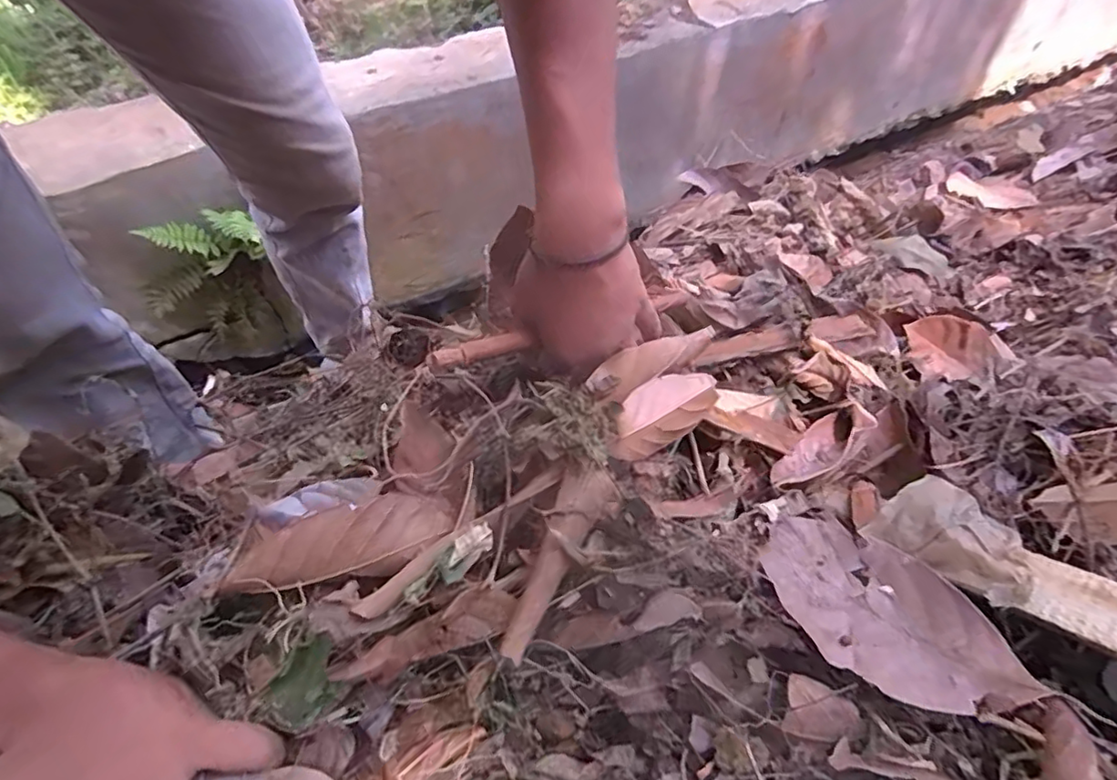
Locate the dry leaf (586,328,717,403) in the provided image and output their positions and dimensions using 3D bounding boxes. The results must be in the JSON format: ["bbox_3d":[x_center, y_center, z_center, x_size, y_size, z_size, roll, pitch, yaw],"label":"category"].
[{"bbox_3d":[0.073,-0.022,0.430,0.139,0.021,0.027,-24,57,-42],"label":"dry leaf"}]

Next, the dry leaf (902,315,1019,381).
[{"bbox_3d":[0.358,-0.033,0.528,0.116,0.045,0.044,11,54,-15],"label":"dry leaf"}]

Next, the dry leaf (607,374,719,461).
[{"bbox_3d":[0.067,0.015,0.403,0.085,0.025,0.037,-30,62,-21],"label":"dry leaf"}]

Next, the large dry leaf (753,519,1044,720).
[{"bbox_3d":[0.171,0.115,0.316,0.126,0.029,0.070,40,63,22],"label":"large dry leaf"}]

